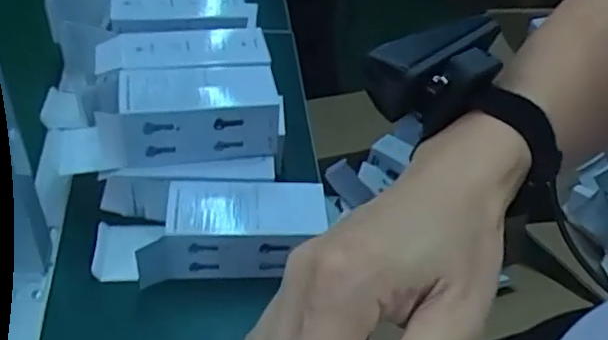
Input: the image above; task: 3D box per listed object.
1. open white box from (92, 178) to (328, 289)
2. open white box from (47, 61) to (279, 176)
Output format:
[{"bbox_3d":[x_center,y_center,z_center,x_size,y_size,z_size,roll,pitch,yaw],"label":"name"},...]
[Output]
[{"bbox_3d":[-0.097,0.062,0.641,0.237,0.066,0.101,5,45,-2],"label":"open white box"},{"bbox_3d":[-0.138,-0.052,0.648,0.228,0.080,0.094,-2,45,-9],"label":"open white box"}]

